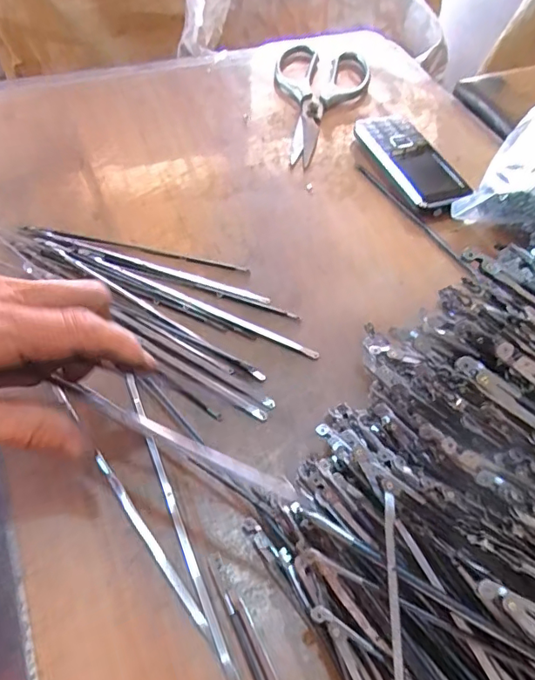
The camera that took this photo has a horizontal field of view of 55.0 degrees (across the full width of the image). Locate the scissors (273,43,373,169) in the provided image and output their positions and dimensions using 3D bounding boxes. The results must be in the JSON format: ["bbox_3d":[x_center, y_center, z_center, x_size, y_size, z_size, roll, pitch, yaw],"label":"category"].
[{"bbox_3d":[0.047,-0.233,0.498,0.094,0.009,0.197,10,55,4],"label":"scissors"}]

